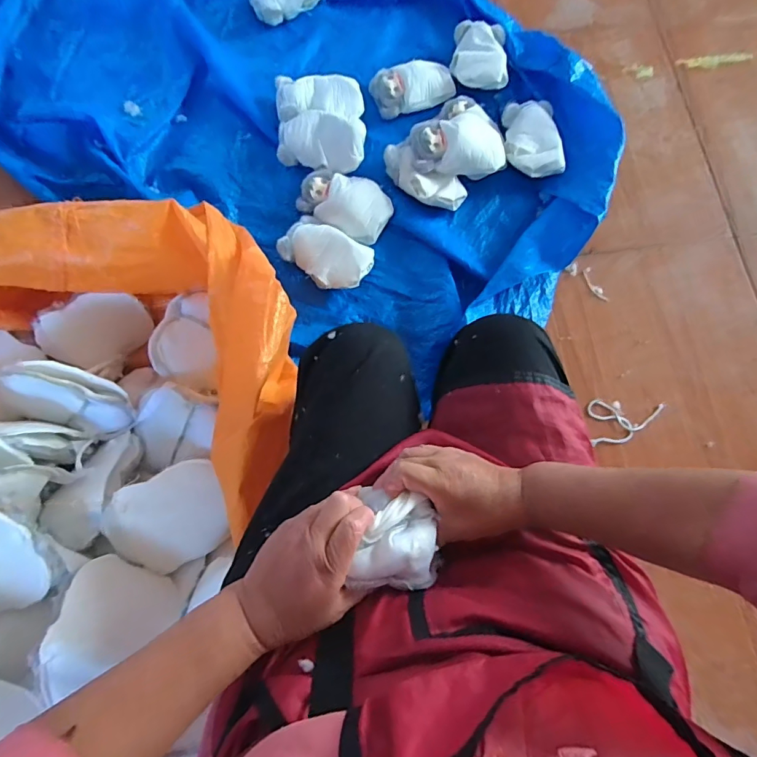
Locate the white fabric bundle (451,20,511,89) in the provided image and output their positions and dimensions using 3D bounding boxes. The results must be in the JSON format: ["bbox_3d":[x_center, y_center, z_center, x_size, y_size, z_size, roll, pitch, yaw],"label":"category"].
[{"bbox_3d":[0.229,-0.727,0.976,0.121,0.049,0.156,3,79,0],"label":"white fabric bundle"}]

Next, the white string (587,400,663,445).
[{"bbox_3d":[0.481,0.090,0.851,0.136,0.017,0.086,4,88,7],"label":"white string"}]

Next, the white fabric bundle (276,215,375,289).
[{"bbox_3d":[-0.106,-0.246,0.870,0.179,0.058,0.118,33,78,7],"label":"white fabric bundle"}]

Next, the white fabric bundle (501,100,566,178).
[{"bbox_3d":[0.329,-0.512,0.933,0.113,0.057,0.175,-6,76,-3],"label":"white fabric bundle"}]

